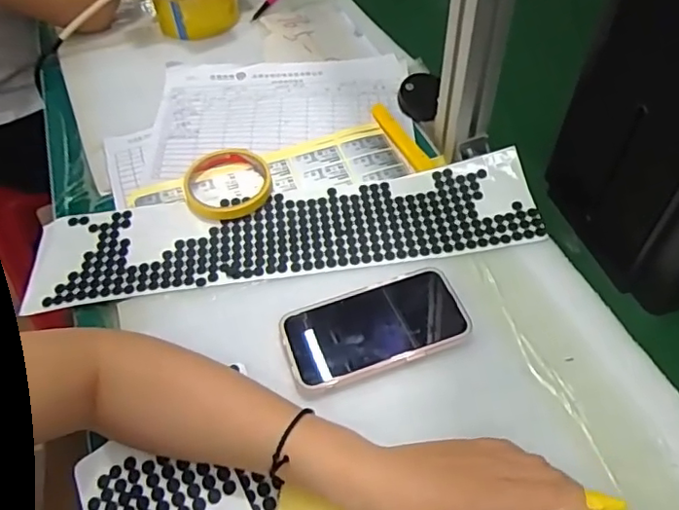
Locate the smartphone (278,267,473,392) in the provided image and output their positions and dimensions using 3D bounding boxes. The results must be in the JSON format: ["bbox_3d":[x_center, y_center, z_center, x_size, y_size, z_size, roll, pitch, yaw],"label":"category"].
[{"bbox_3d":[0.029,0.060,0.486,0.149,0.011,0.076,-18,53,-8],"label":"smartphone"}]

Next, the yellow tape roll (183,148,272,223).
[{"bbox_3d":[-0.115,-0.074,0.599,0.088,0.012,0.095,-3,52,4],"label":"yellow tape roll"}]

